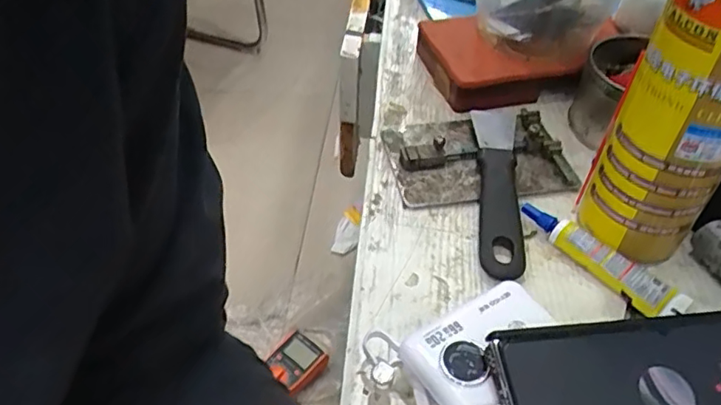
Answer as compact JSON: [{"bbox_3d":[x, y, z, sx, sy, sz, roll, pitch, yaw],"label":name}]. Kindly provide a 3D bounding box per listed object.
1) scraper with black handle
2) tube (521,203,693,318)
[{"bbox_3d":[0.096,-0.010,0.408,0.032,0.013,0.184,6,45,3],"label":"scraper with black handle"},{"bbox_3d":[0.146,0.030,0.363,0.020,0.012,0.110,-31,54,-30],"label":"tube"}]

